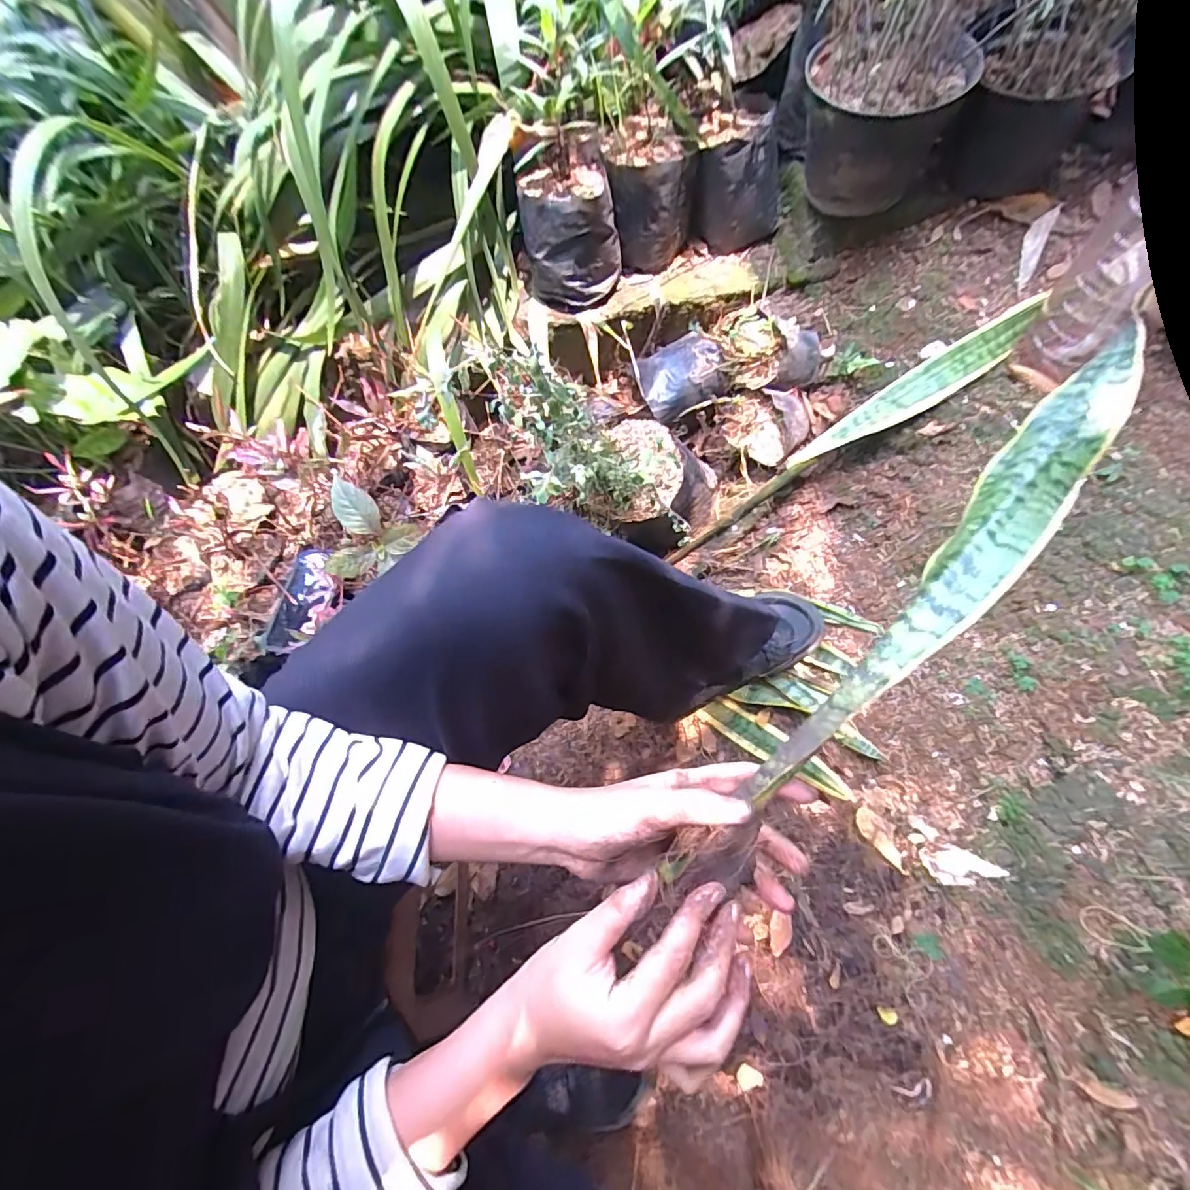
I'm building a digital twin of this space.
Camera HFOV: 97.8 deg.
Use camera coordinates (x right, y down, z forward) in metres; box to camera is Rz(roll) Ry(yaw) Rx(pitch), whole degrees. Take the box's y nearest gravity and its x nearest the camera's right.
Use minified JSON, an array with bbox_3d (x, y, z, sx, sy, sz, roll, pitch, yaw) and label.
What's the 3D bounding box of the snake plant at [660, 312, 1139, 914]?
[{"bbox_3d":[0.170,0.018,0.286,0.039,0.031,0.385,41,90,18],"label":"snake plant"}]

